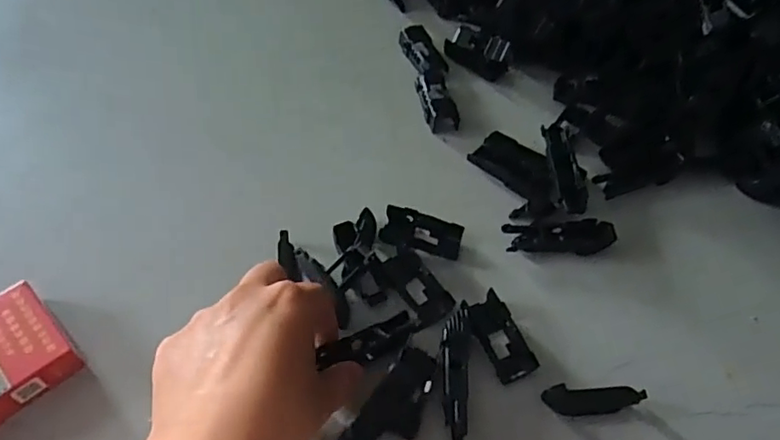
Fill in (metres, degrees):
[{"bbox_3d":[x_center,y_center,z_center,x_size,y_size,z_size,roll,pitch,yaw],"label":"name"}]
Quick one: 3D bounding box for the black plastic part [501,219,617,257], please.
[{"bbox_3d":[0.113,0.011,0.384,0.070,0.014,0.020,0,54,-5],"label":"black plastic part"}]

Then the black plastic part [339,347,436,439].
[{"bbox_3d":[0.004,0.102,0.313,0.030,0.009,0.071,33,58,17],"label":"black plastic part"}]

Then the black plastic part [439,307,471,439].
[{"bbox_3d":[0.036,0.085,0.321,0.016,0.017,0.070,7,54,0],"label":"black plastic part"}]

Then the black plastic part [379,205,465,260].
[{"bbox_3d":[0.021,0.009,0.379,0.052,0.012,0.026,14,54,5],"label":"black plastic part"}]

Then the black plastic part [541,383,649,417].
[{"bbox_3d":[0.113,0.100,0.321,0.054,0.012,0.015,-1,54,-6],"label":"black plastic part"}]

